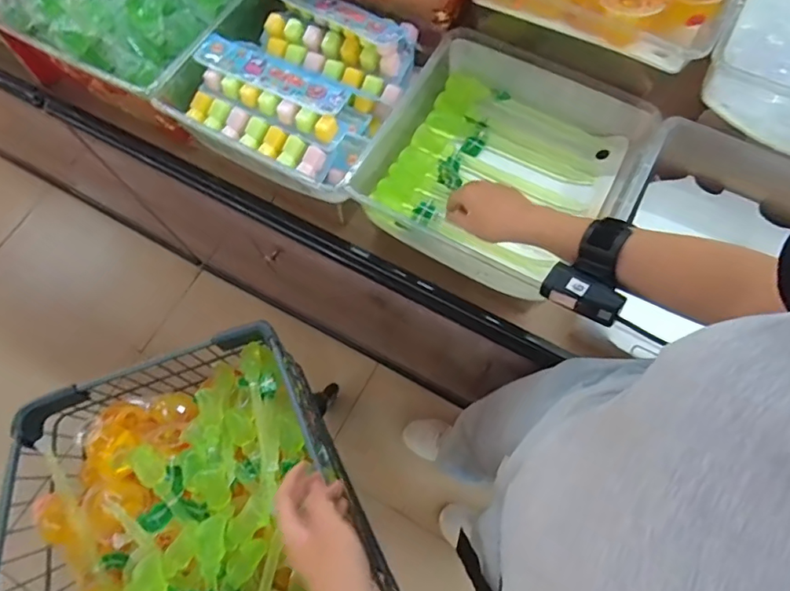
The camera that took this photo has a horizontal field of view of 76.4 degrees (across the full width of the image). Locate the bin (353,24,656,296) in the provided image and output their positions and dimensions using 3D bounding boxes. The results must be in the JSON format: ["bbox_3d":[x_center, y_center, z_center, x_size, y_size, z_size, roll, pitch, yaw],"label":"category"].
[{"bbox_3d":[0.135,-0.174,0.657,0.306,0.076,0.286,28,74,12],"label":"bin"}]

